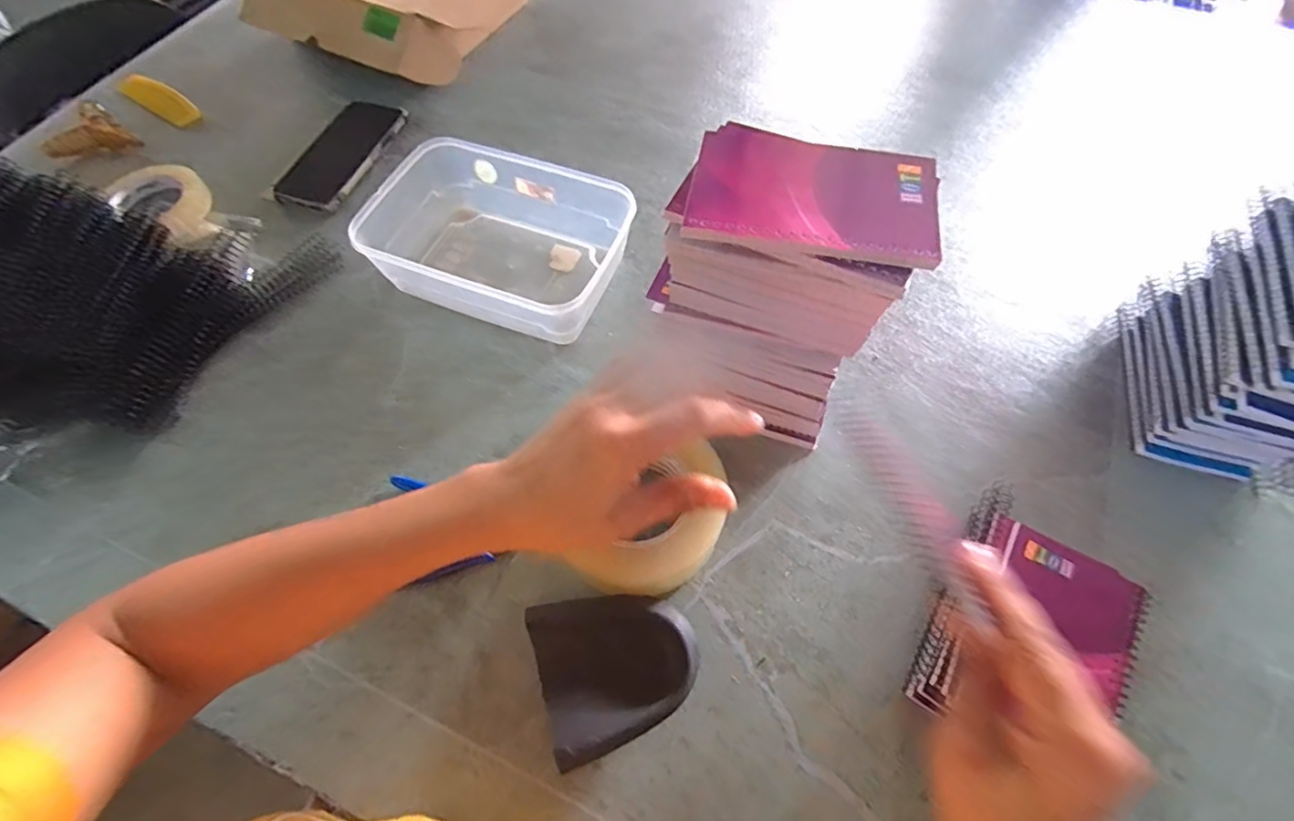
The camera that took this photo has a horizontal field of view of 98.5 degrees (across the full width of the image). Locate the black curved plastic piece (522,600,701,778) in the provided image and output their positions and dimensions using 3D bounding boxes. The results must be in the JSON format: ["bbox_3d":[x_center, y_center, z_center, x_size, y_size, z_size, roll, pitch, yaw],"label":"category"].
[{"bbox_3d":[-0.021,0.171,0.378,0.109,0.038,0.096,-16,62,-8],"label":"black curved plastic piece"}]

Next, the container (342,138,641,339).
[{"bbox_3d":[-0.138,-0.163,0.537,0.239,0.078,0.158,18,63,10],"label":"container"}]

